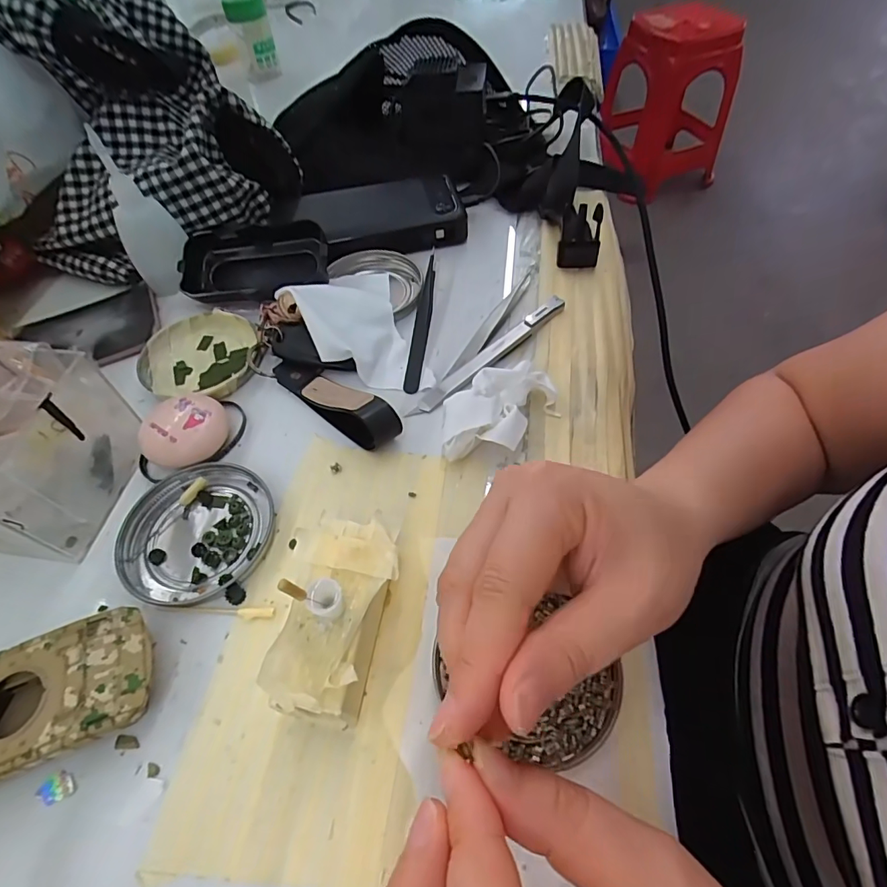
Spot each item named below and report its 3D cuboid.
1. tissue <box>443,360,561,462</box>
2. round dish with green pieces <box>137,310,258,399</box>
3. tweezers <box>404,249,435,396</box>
[{"bbox_3d":[0.033,-0.018,0.284,0.068,0.019,0.055,-6,56,-1],"label":"tissue"},{"bbox_3d":[-0.166,-0.061,0.332,0.078,0.012,0.071,-1,56,2],"label":"round dish with green pieces"},{"bbox_3d":[-0.015,-0.091,0.341,0.010,0.016,0.131,4,57,5],"label":"tweezers"}]

